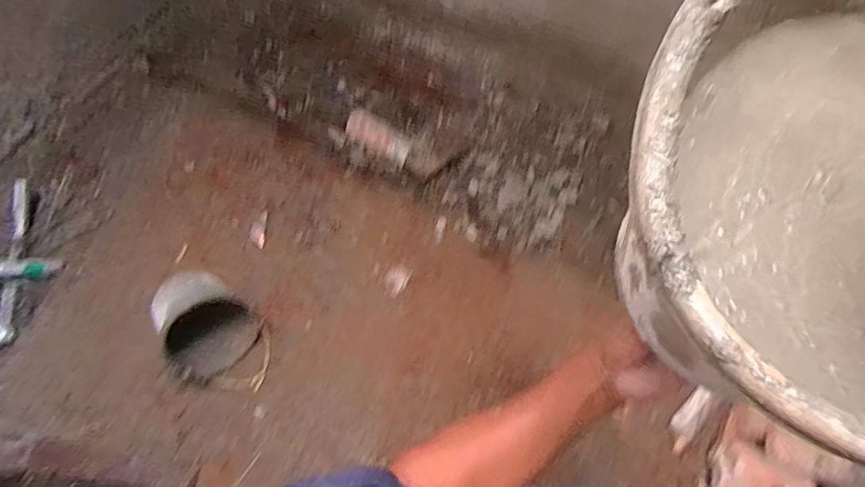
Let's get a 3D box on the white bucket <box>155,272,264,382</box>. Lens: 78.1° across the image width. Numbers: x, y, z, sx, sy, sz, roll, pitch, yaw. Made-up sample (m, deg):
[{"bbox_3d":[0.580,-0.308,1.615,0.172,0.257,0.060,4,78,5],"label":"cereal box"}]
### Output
[{"bbox_3d":[-0.622,0.210,1.394,0.232,0.211,0.236,36,71,18],"label":"white bucket"}]

